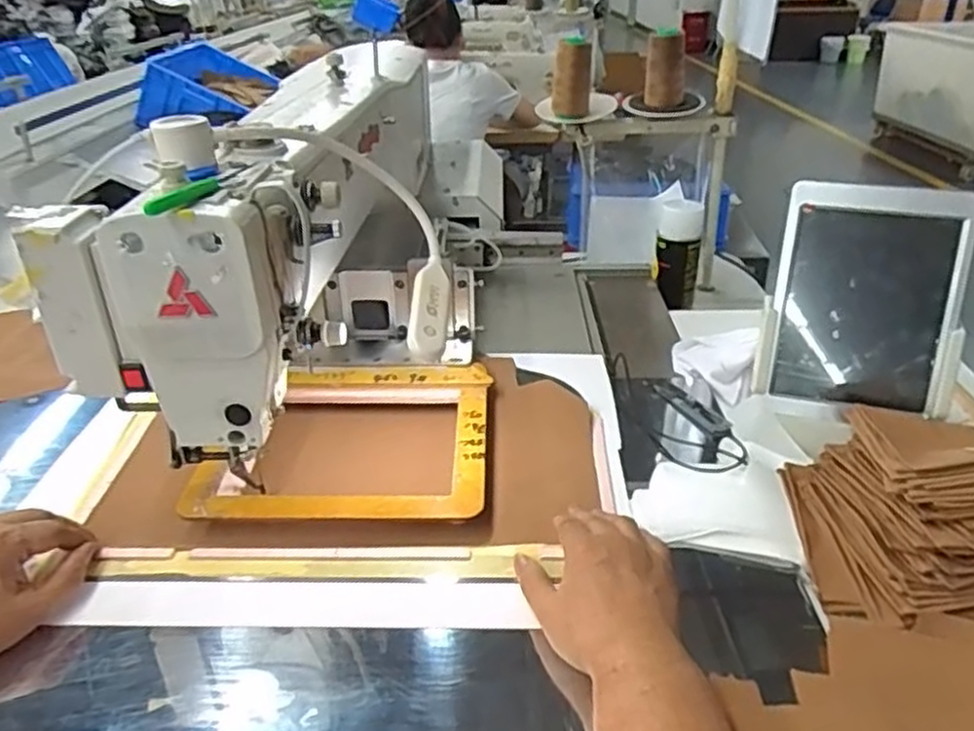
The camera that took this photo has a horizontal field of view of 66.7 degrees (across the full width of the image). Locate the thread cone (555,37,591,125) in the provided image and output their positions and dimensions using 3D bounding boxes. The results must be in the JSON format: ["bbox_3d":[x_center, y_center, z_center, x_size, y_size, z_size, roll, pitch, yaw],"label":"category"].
[{"bbox_3d":[0.129,-0.422,1.101,0.051,0.117,0.043,3,29,6],"label":"thread cone"}]

